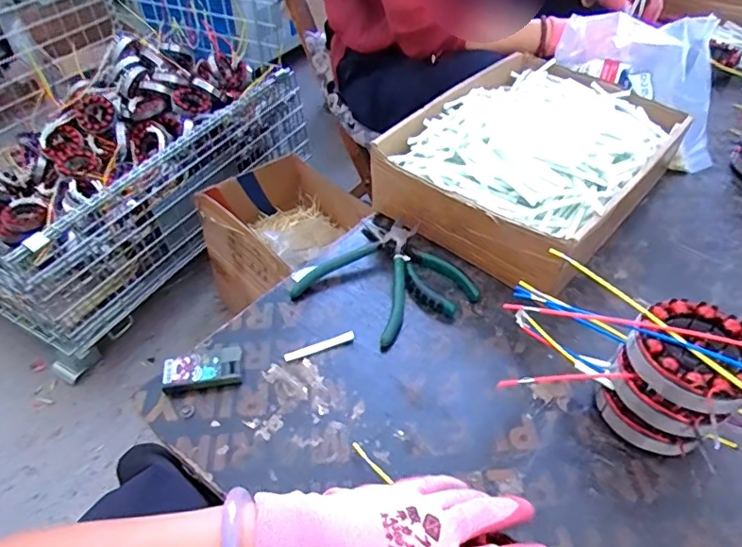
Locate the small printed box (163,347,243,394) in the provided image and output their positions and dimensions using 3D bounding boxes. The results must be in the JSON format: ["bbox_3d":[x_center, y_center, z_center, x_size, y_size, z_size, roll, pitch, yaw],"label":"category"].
[{"bbox_3d":[-0.149,0.086,0.473,0.065,0.016,0.036,-11,47,-9],"label":"small printed box"}]

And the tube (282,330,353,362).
[{"bbox_3d":[-0.047,0.068,0.496,0.068,0.008,0.008,-19,49,-16],"label":"tube"}]

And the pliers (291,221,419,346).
[{"bbox_3d":[0.001,-0.003,0.544,0.114,0.032,0.133,24,51,22],"label":"pliers"}]

